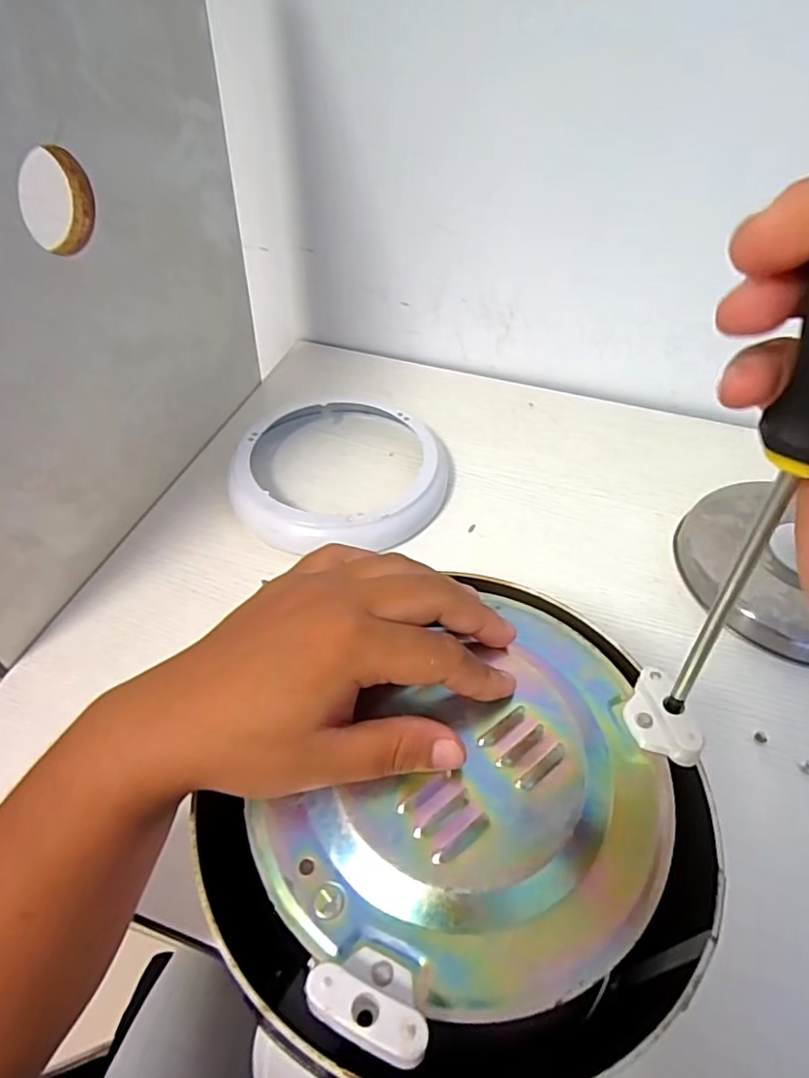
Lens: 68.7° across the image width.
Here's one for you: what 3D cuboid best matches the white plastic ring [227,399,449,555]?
[{"bbox_3d":[-0.060,-0.062,0.550,0.194,0.039,0.197,-13,51,-14],"label":"white plastic ring"}]

